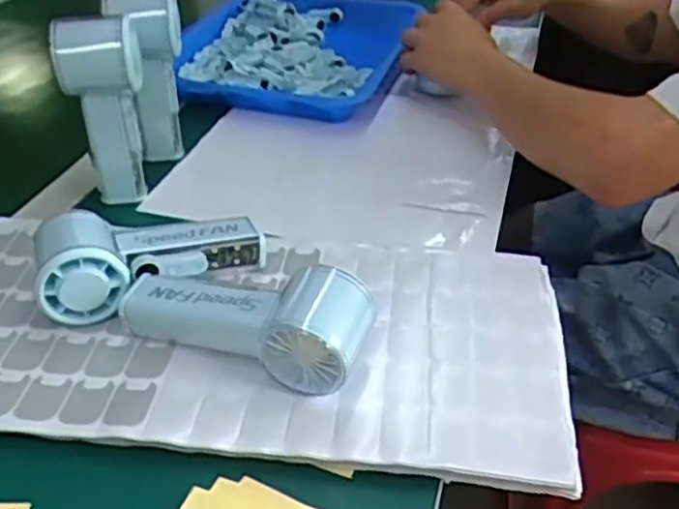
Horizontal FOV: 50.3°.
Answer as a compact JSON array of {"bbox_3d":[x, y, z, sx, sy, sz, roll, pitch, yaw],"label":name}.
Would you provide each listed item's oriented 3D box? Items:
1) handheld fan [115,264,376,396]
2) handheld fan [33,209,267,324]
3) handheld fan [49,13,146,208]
[{"bbox_3d":[-0.059,0.033,0.447,0.156,0.059,0.052,15,40,19],"label":"handheld fan"},{"bbox_3d":[-0.128,-0.001,0.499,0.149,0.053,0.068,-10,38,-13],"label":"handheld fan"},{"bbox_3d":[-0.186,-0.116,0.587,0.063,0.157,0.056,-9,38,-12],"label":"handheld fan"}]

